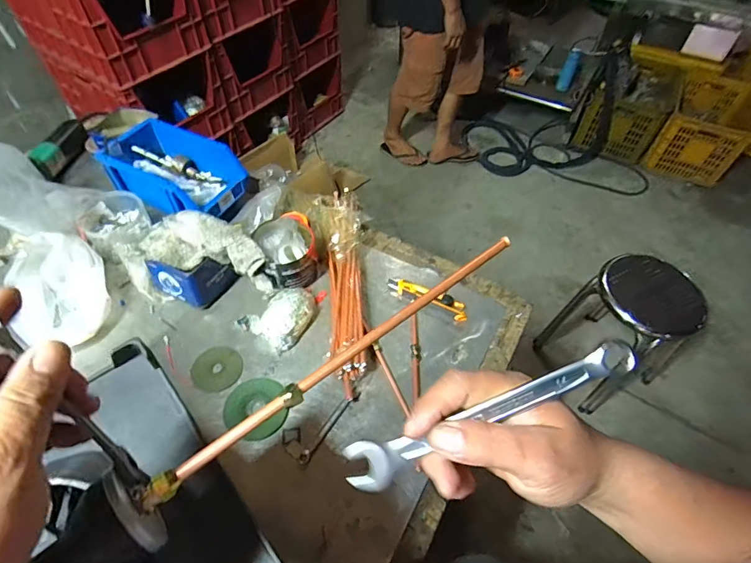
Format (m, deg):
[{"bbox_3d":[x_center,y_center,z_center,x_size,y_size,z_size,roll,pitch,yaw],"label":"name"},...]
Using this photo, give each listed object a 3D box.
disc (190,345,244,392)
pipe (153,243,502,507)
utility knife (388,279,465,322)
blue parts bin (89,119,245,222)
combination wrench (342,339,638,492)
[{"bbox_3d":[-0.262,0.144,0.710,0.079,0.005,0.079,1,53,-1],"label":"disc"},{"bbox_3d":[-0.011,0.045,0.294,0.296,0.013,0.013,-33,61,-23],"label":"pipe"},{"bbox_3d":[0.095,0.027,0.798,0.160,0.023,0.032,22,56,15],"label":"utility knife"},{"bbox_3d":[-0.422,-0.228,0.898,0.270,0.110,0.170,23,56,15],"label":"blue parts bin"},{"bbox_3d":[0.064,0.077,0.250,0.176,0.014,0.026,-26,55,5],"label":"combination wrench"}]

